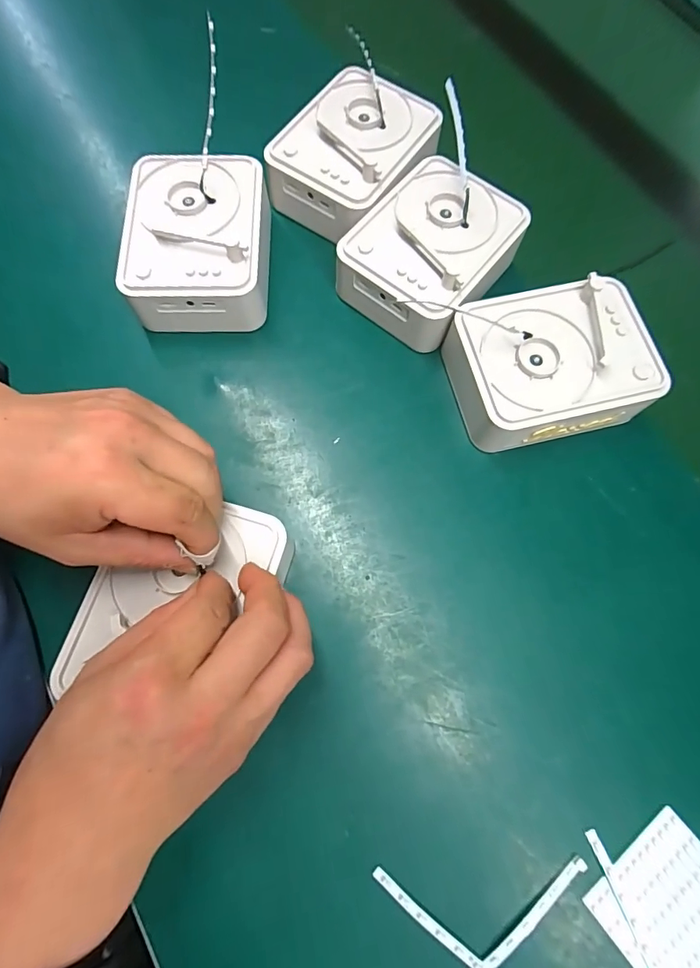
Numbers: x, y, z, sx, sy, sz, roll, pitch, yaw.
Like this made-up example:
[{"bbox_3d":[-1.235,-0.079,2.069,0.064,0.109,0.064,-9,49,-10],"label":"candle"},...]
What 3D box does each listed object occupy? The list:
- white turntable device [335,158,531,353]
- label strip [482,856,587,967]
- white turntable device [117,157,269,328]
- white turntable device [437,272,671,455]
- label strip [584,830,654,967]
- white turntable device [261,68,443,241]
[{"bbox_3d":[0.062,-0.172,0.336,0.096,0.054,0.122,39,74,9],"label":"white turntable device"},{"bbox_3d":[0.096,0.237,0.238,0.087,0.004,0.007,-35,77,-12],"label":"label strip"},{"bbox_3d":[-0.111,-0.182,0.334,0.101,0.054,0.125,-1,72,-4],"label":"white turntable device"},{"bbox_3d":[0.135,-0.082,0.312,0.133,0.051,0.101,-9,73,-6],"label":"white turntable device"},{"bbox_3d":[0.153,0.238,0.239,0.007,0.004,0.087,-19,74,-9],"label":"label strip"},{"bbox_3d":[0.005,-0.266,0.360,0.100,0.050,0.126,37,74,8],"label":"white turntable device"}]

